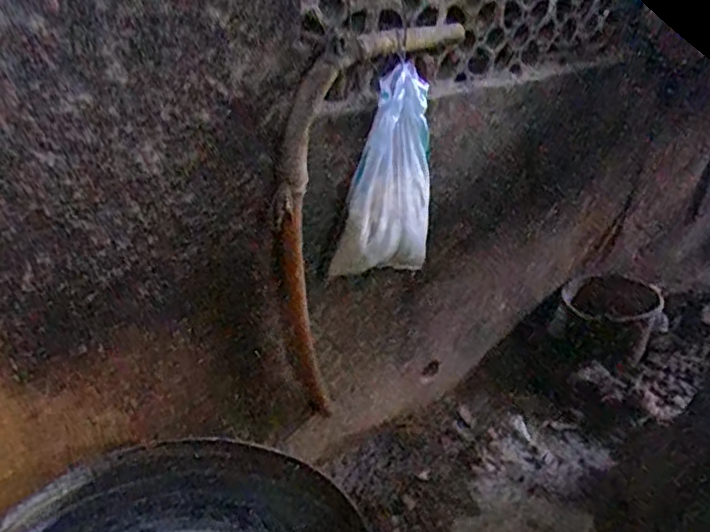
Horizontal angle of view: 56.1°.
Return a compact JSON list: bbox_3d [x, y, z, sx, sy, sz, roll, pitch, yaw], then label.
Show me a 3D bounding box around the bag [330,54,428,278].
[{"bbox_3d":[0.101,-0.199,1.484,0.274,0.465,0.055,-8,28,-42],"label":"bag"}]

